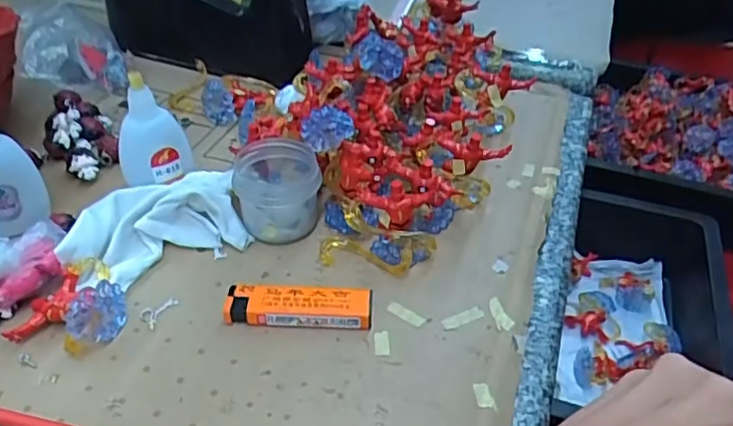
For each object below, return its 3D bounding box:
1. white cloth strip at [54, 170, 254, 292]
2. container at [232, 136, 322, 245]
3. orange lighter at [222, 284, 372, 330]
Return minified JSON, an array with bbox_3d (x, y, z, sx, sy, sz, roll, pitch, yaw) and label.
[{"bbox_3d":[-0.130,0.003,0.386,0.101,0.029,0.068,-11,42,-16],"label":"white cloth strip"},{"bbox_3d":[-0.057,-0.019,0.402,0.051,0.044,0.062,-6,41,-10],"label":"container"},{"bbox_3d":[-0.038,0.052,0.349,0.080,0.014,0.021,4,40,1],"label":"orange lighter"}]

